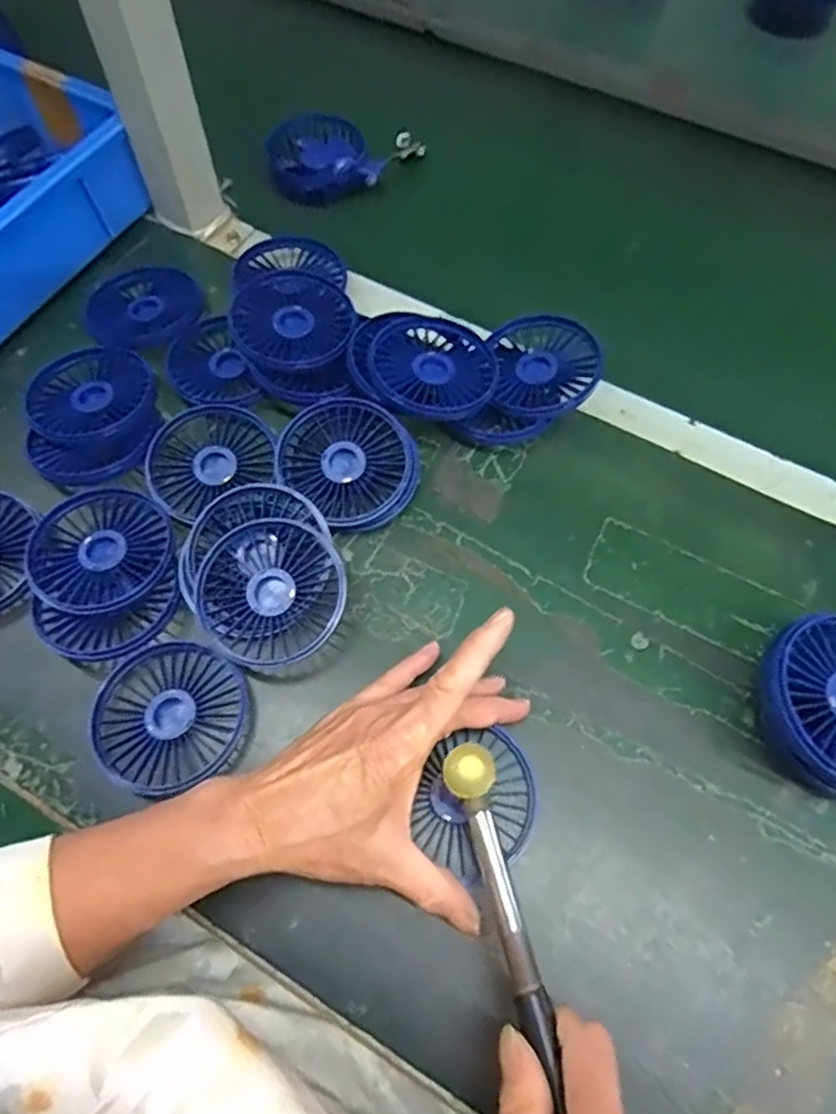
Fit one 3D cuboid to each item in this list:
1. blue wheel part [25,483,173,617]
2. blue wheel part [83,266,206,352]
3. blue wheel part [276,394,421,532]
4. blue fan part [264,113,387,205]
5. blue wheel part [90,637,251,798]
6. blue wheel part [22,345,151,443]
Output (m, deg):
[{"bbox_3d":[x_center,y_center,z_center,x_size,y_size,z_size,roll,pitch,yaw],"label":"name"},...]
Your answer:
[{"bbox_3d":[-0.200,-0.005,0.426,0.082,0.012,0.088,0,66,-1],"label":"blue wheel part"},{"bbox_3d":[-0.212,-0.195,0.514,0.086,0.011,0.090,0,66,-1],"label":"blue wheel part"},{"bbox_3d":[-0.045,-0.062,0.449,0.088,0.029,0.082,0,66,-1],"label":"blue wheel part"},{"bbox_3d":[-0.089,-0.360,0.605,0.085,0.036,0.098,-20,68,-9],"label":"blue fan part"},{"bbox_3d":[-0.144,0.094,0.391,0.085,0.019,0.084,0,66,-1],"label":"blue wheel part"},{"bbox_3d":[-0.232,-0.115,0.472,0.083,0.019,0.083,0,66,-1],"label":"blue wheel part"}]

